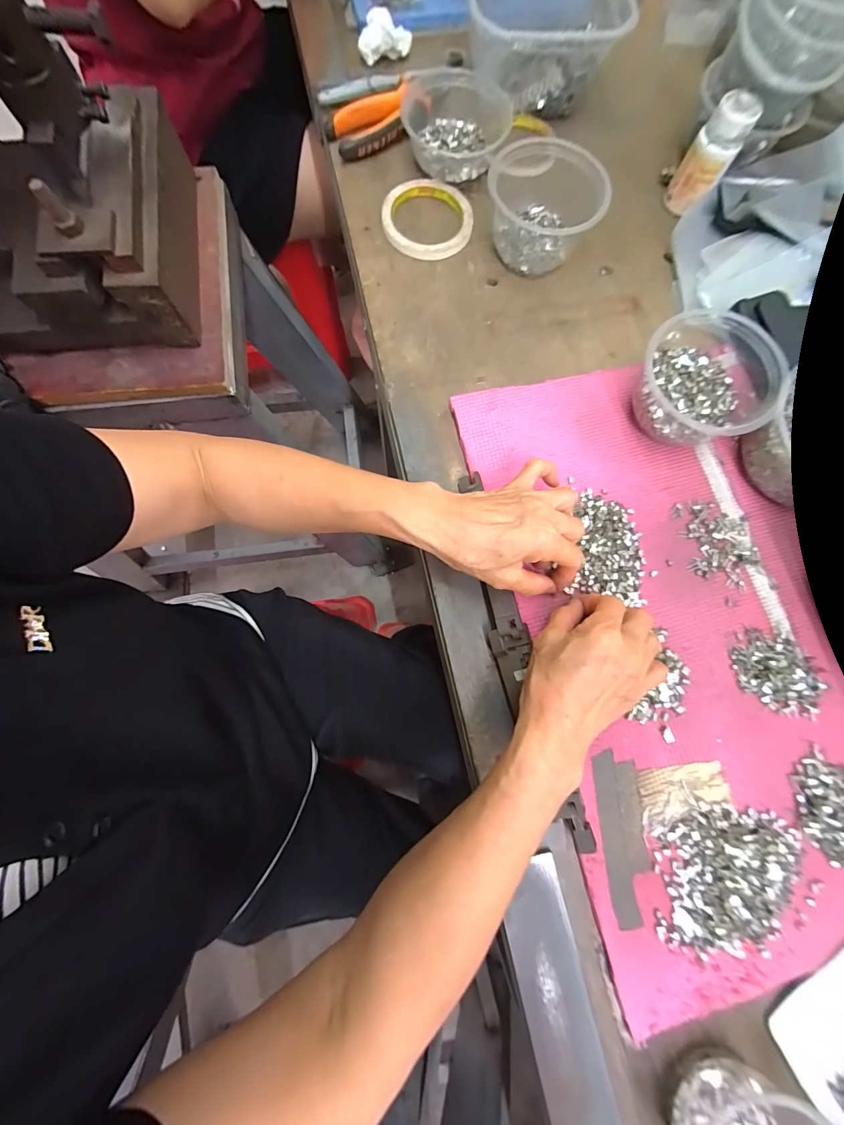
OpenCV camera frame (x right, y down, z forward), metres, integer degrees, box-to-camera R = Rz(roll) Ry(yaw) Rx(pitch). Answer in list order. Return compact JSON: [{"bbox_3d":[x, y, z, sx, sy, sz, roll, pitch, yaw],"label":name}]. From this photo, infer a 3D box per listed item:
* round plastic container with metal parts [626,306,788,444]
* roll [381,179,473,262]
[{"bbox_3d":[0.250,-0.162,0.350,0.104,0.065,0.117,4,79,0],"label":"round plastic container with metal parts"},{"bbox_3d":[0.007,-0.375,0.418,0.094,0.011,0.094,0,79,-1],"label":"roll"}]

